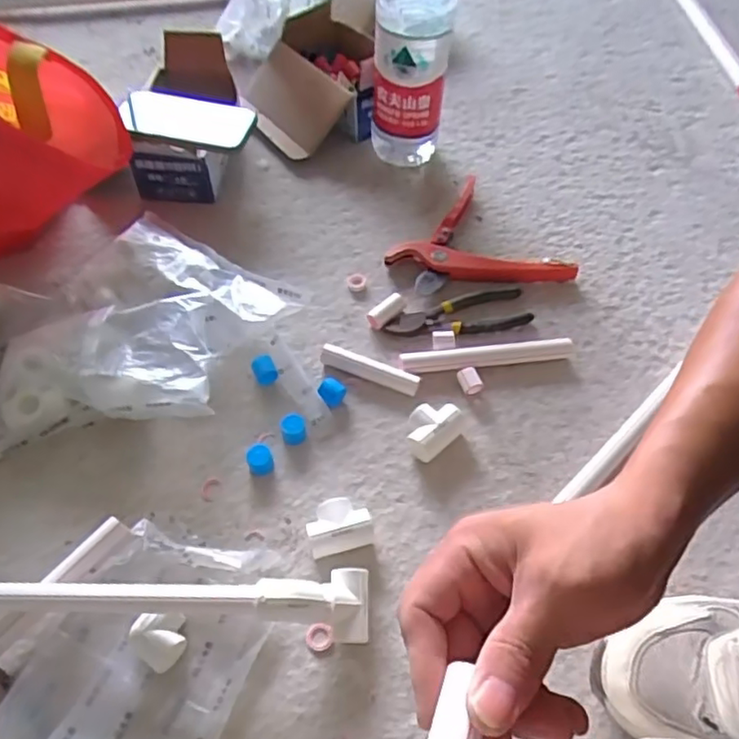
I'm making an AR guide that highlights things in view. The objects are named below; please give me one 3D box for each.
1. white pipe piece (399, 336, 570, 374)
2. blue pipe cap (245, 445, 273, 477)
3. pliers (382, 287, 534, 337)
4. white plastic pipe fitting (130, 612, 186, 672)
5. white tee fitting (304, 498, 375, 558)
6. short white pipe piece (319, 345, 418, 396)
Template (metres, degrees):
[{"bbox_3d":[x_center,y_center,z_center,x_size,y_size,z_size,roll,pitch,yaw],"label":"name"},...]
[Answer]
[{"bbox_3d":[0.120,-0.015,0.637,0.179,0.025,0.022,-6,55,-4],"label":"white pipe piece"},{"bbox_3d":[-0.101,0.083,0.570,0.022,0.022,0.023,0,54,0],"label":"blue pipe cap"},{"bbox_3d":[0.095,-0.058,0.668,0.156,0.012,0.054,-10,55,-7],"label":"pliers"},{"bbox_3d":[-0.160,0.209,0.474,0.038,0.031,0.039,0,54,0],"label":"white plastic pipe fitting"},{"bbox_3d":[-0.025,0.134,0.528,0.052,0.030,0.043,-10,55,-7],"label":"white tee fitting"},{"bbox_3d":[0.001,-0.001,0.621,0.102,0.022,0.021,20,57,14],"label":"short white pipe piece"}]

